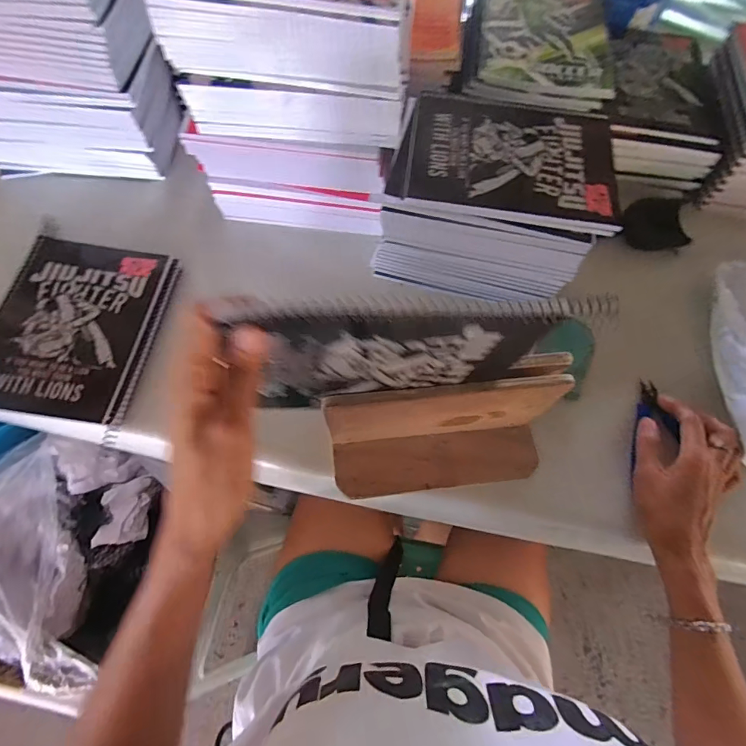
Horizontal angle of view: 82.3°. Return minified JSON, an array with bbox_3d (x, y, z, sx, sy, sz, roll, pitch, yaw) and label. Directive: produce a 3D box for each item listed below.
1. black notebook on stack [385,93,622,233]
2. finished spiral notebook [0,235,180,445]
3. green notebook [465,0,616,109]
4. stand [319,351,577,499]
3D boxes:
[{"bbox_3d":[0.131,-0.213,0.416,0.212,0.014,0.140,10,68,1],"label":"black notebook on stack"},{"bbox_3d":[-0.311,-0.050,0.446,0.157,0.012,0.201,7,68,0],"label":"finished spiral notebook"},{"bbox_3d":[0.202,-0.423,0.527,0.162,0.025,0.221,6,69,4],"label":"green notebook"},{"bbox_3d":[0.062,0.052,0.365,0.192,0.109,0.079,-8,68,-6],"label":"stand"}]

